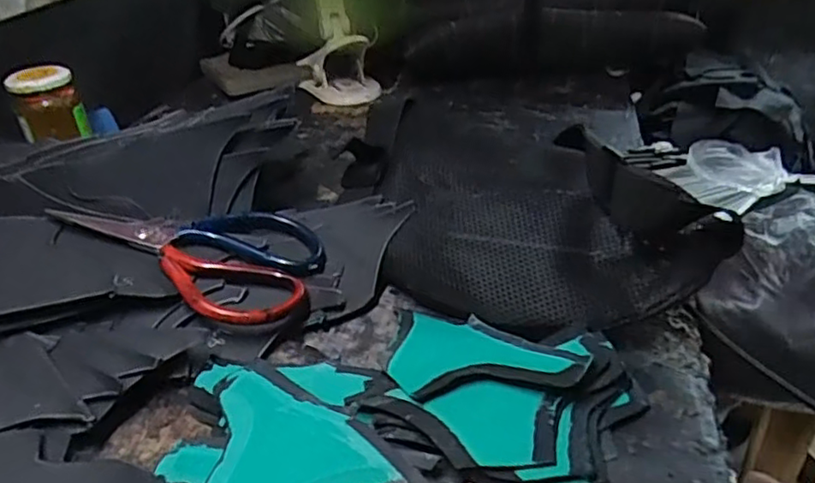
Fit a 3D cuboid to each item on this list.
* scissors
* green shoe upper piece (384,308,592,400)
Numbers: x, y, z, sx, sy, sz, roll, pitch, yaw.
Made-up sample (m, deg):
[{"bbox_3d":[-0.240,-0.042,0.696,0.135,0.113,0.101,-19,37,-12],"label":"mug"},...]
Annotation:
[{"bbox_3d":[-0.153,0.015,0.444,0.181,0.018,0.101,7,42,-8],"label":"scissors"},{"bbox_3d":[0.046,0.063,0.386,0.114,0.012,0.081,2,33,9],"label":"green shoe upper piece"}]

